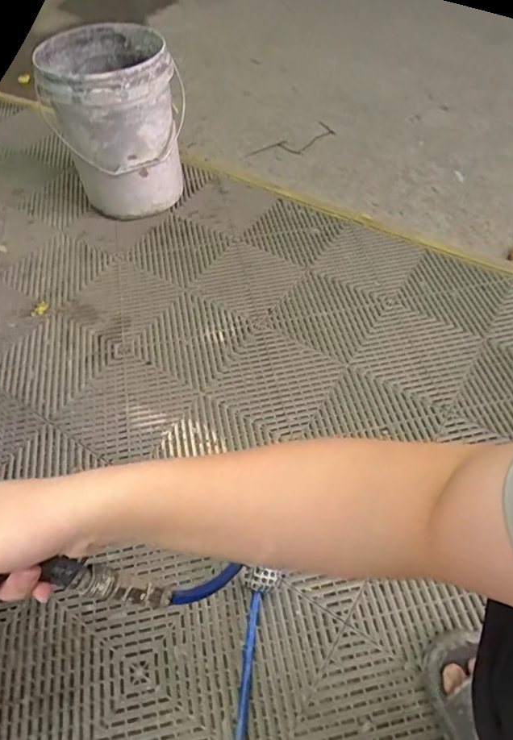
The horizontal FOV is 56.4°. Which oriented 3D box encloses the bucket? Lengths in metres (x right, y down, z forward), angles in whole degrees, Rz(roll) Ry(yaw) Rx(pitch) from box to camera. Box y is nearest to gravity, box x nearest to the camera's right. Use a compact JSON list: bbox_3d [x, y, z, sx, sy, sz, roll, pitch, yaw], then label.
[{"bbox_3d":[-0.333,-0.599,1.181,0.271,0.371,0.277,-2,55,2],"label":"bucket"}]

